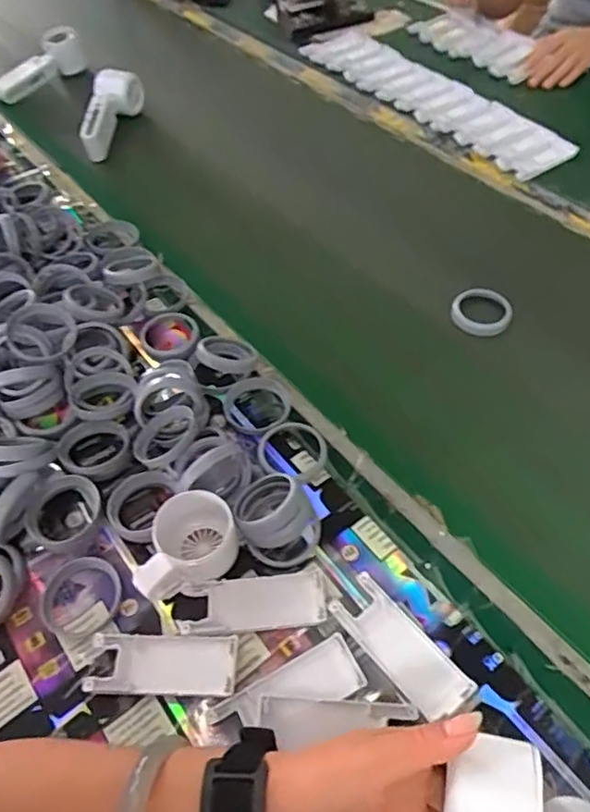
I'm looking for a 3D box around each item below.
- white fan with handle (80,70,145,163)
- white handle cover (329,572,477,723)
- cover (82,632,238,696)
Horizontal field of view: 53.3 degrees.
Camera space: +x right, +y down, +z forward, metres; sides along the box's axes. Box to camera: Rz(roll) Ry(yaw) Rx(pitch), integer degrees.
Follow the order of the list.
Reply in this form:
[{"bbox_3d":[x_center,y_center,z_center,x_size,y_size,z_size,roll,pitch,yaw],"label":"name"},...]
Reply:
[{"bbox_3d":[-0.276,-0.447,0.905,0.067,0.069,0.157,1,55,4],"label":"white fan with handle"},{"bbox_3d":[0.074,0.170,0.414,0.040,0.007,0.104,-44,69,-9],"label":"white handle cover"},{"bbox_3d":[-0.093,0.184,0.419,0.103,0.012,0.040,0,55,3],"label":"cover"}]

